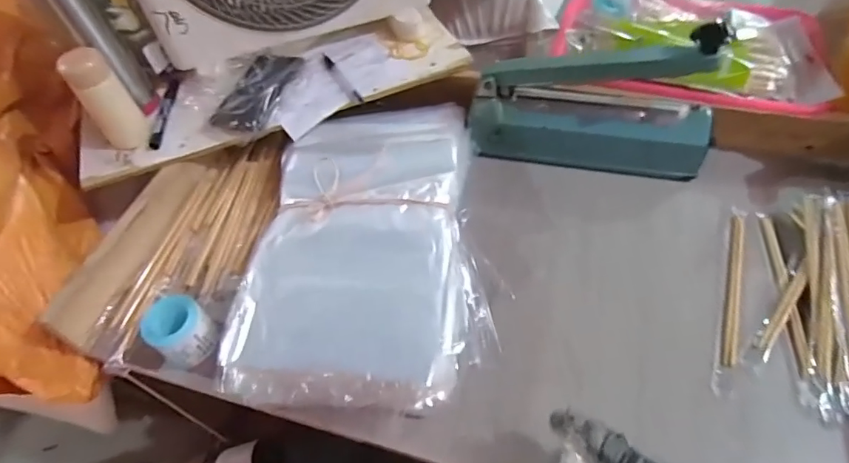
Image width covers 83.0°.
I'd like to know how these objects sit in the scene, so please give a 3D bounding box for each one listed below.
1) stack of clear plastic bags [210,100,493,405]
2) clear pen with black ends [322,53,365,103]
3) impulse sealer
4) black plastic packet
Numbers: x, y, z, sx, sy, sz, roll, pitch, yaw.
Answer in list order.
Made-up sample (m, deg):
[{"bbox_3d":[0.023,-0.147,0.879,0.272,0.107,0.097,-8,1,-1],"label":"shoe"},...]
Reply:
[{"bbox_3d":[-0.059,0.001,0.571,0.263,0.068,0.403,0,54,5],"label":"stack of clear plastic bags"},{"bbox_3d":[-0.124,-0.226,0.696,0.017,0.007,0.139,-26,56,-14],"label":"clear pen with black ends"},{"bbox_3d":[0.210,-0.159,0.606,0.301,0.169,0.084,6,54,9],"label":"impulse sealer"},{"bbox_3d":[-0.234,-0.196,0.664,0.070,0.023,0.167,8,55,11],"label":"black plastic packet"}]

